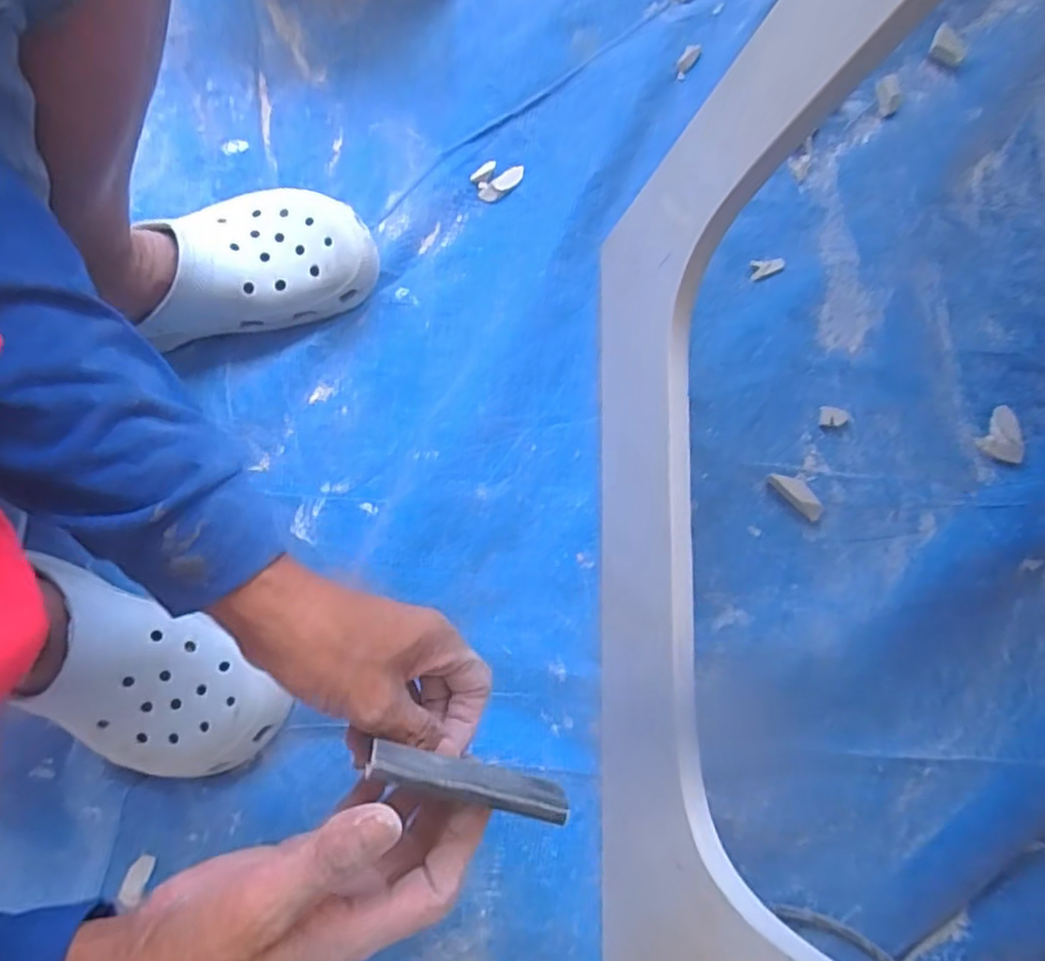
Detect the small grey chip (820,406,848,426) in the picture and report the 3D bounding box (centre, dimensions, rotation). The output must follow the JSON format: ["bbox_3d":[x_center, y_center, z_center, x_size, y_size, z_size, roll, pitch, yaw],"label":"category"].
[{"bbox_3d":[0.260,-0.054,0.567,0.022,0.009,0.016,3,79,0],"label":"small grey chip"}]

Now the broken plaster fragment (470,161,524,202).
[{"bbox_3d":[-0.022,-0.272,0.607,0.045,0.010,0.031,-36,81,-7],"label":"broken plaster fragment"}]

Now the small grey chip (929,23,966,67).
[{"bbox_3d":[0.398,-0.405,0.632,0.034,0.019,0.021,34,81,6],"label":"small grey chip"}]

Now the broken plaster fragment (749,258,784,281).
[{"bbox_3d":[0.214,-0.189,0.593,0.035,0.004,0.016,-23,80,-5],"label":"broken plaster fragment"}]

